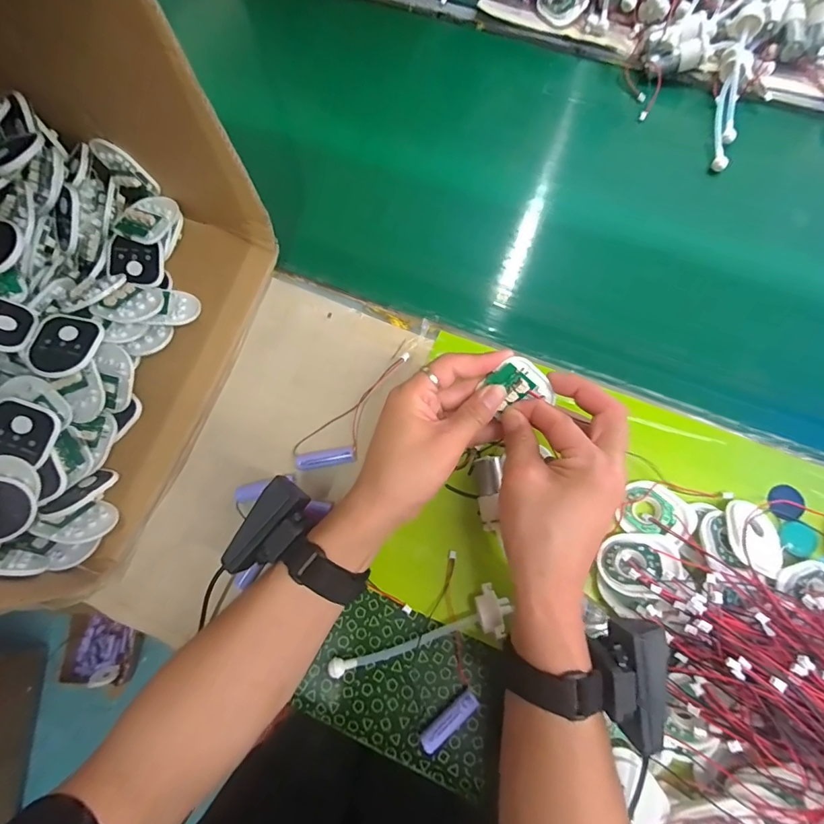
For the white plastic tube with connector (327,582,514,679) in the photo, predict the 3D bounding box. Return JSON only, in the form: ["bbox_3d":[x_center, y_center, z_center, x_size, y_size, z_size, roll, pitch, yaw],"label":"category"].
[{"bbox_3d":[0.008,0.177,0.341,0.142,0.029,0.035,-24,72,-6],"label":"white plastic tube with connector"}]

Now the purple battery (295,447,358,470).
[{"bbox_3d":[-0.073,0.041,0.388,0.052,0.012,0.013,-10,71,-1],"label":"purple battery"}]

